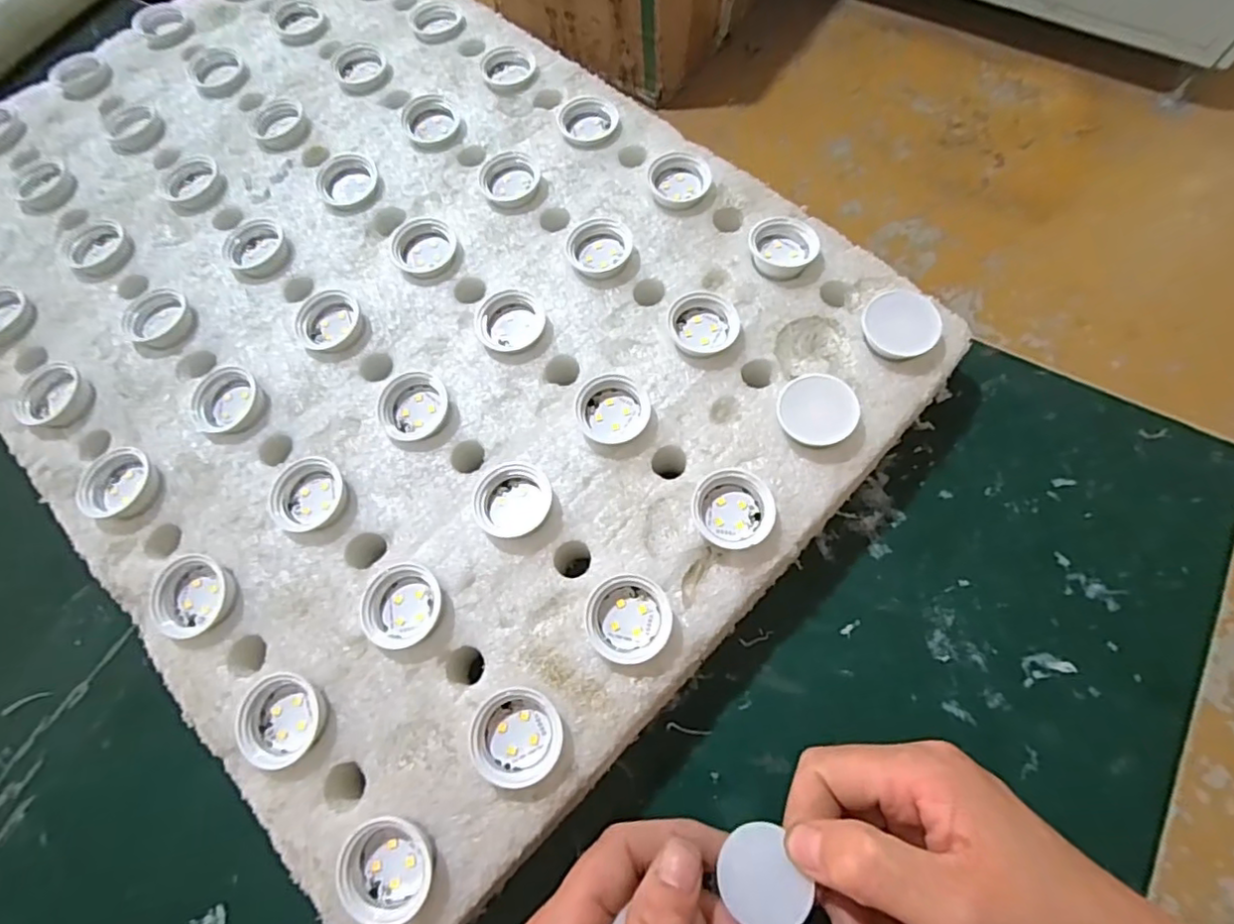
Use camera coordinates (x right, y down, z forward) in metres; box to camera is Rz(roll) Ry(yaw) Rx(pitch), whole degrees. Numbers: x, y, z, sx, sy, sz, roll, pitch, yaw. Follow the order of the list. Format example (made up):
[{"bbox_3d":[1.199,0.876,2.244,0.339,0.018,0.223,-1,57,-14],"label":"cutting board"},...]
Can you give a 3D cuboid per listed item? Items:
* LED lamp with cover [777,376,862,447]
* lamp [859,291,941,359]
[{"bbox_3d":[0.089,-0.022,0.278,0.034,0.012,0.030,37,74,16],"label":"LED lamp with cover"},{"bbox_3d":[0.133,-0.064,0.292,0.034,0.014,0.031,-1,67,3],"label":"lamp"}]

